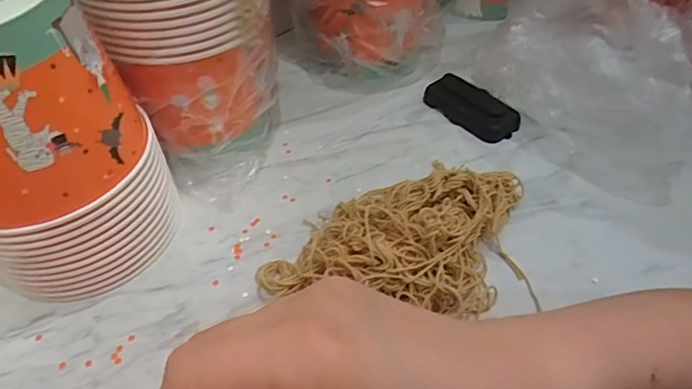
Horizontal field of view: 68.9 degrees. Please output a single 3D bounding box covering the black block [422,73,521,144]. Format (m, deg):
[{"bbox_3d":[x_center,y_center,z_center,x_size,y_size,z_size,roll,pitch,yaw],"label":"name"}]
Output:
[{"bbox_3d":[0.136,-0.095,0.556,0.046,0.023,0.108,-32,55,-24],"label":"black block"}]

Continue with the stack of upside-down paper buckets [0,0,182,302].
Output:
[{"bbox_3d":[-0.228,-0.040,0.383,0.148,0.218,0.137,-22,51,-17],"label":"stack of upside-down paper buckets"}]

